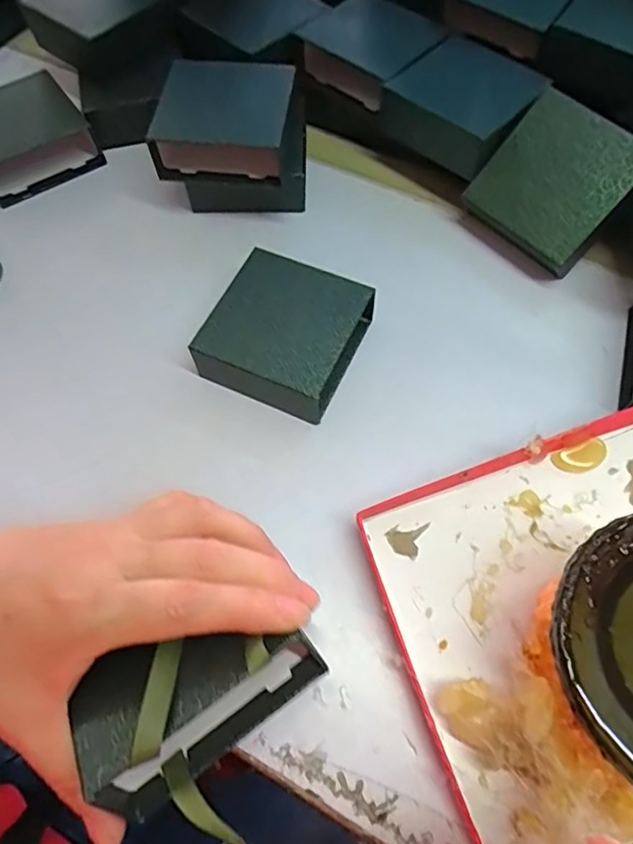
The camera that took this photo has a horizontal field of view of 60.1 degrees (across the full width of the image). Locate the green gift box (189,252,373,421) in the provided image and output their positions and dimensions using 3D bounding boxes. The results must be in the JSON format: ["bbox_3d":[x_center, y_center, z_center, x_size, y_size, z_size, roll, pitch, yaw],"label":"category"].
[{"bbox_3d":[-0.023,-0.057,0.357,0.086,0.046,0.101,23,67,12],"label":"green gift box"}]

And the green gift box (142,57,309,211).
[{"bbox_3d":[-0.060,-0.214,0.414,0.103,0.077,0.087,4,65,3],"label":"green gift box"}]

